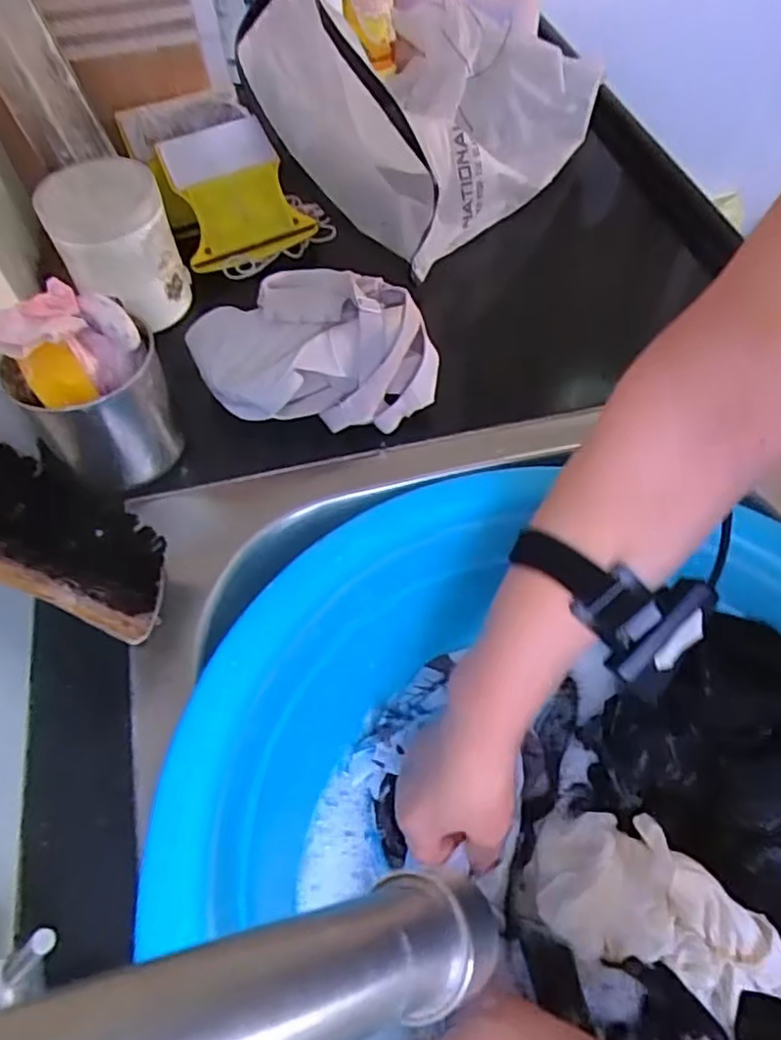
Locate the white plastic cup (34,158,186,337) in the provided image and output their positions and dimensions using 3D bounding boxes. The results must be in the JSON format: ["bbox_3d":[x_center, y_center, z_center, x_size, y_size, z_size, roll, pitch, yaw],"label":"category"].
[{"bbox_3d":[-0.205,-0.207,0.505,0.080,0.093,0.071,-18,57,-10],"label":"white plastic cup"}]

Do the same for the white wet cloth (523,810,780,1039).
[{"bbox_3d":[0.157,0.236,0.398,0.141,0.073,0.079,25,60,18],"label":"white wet cloth"}]

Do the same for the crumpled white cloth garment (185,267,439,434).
[{"bbox_3d":[-0.055,-0.118,0.469,0.164,0.074,0.095,-4,56,-1],"label":"crumpled white cloth garment"}]

